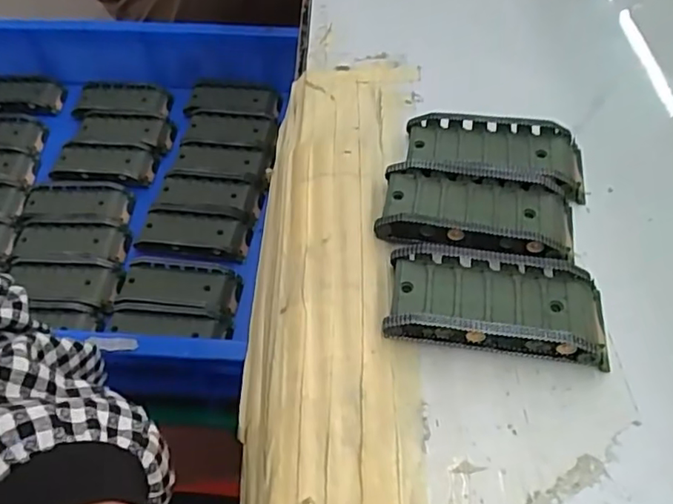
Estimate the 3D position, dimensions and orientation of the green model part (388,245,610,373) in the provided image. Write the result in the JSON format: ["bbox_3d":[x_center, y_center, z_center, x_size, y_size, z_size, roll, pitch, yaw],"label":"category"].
[{"bbox_3d":[0.072,0.024,0.264,0.095,0.021,0.044,7,53,7],"label":"green model part"}]

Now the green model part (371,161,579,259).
[{"bbox_3d":[0.071,-0.020,0.294,0.094,0.016,0.050,10,53,8],"label":"green model part"}]

